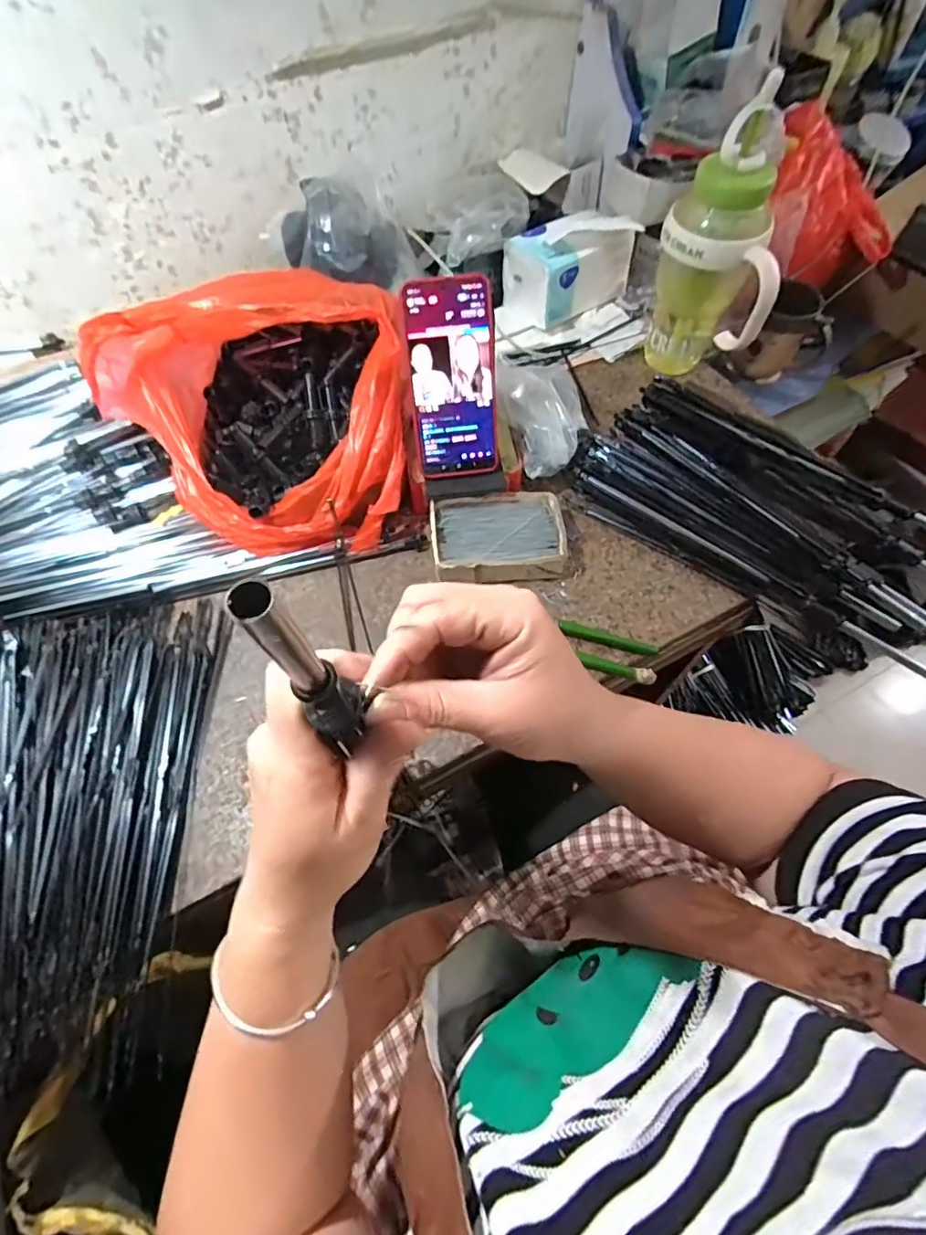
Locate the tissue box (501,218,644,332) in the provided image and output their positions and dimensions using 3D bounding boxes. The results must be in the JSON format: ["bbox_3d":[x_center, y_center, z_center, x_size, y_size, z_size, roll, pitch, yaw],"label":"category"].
[{"bbox_3d":[0.134,-0.460,0.677,0.151,0.094,0.093,-34,64,-16],"label":"tissue box"}]

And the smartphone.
[{"bbox_3d":[-0.009,-0.211,0.479,0.077,0.161,0.008,-7,30,-1],"label":"smartphone"}]

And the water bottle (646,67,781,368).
[{"bbox_3d":[0.271,-0.377,0.571,0.116,0.251,0.104,10,61,9],"label":"water bottle"}]

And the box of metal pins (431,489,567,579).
[{"bbox_3d":[0.036,-0.078,0.534,0.127,0.039,0.088,-5,60,0],"label":"box of metal pins"}]

